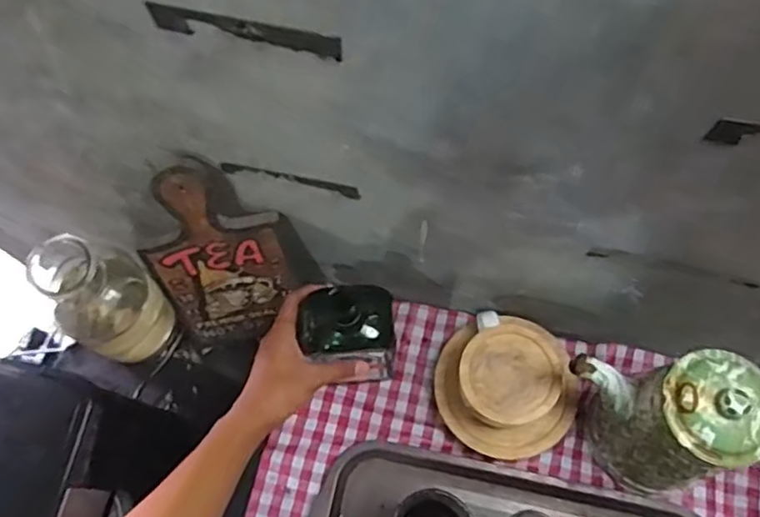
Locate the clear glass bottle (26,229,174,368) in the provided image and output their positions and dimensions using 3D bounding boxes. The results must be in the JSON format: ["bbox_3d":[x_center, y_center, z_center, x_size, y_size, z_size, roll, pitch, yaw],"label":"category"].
[{"bbox_3d":[-0.292,0.045,0.671,0.083,0.187,0.100,30,72,13],"label":"clear glass bottle"}]

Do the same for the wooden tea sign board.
[{"bbox_3d":[-0.161,0.001,0.643,0.140,0.258,0.012,-17,51,1],"label":"wooden tea sign board"}]

